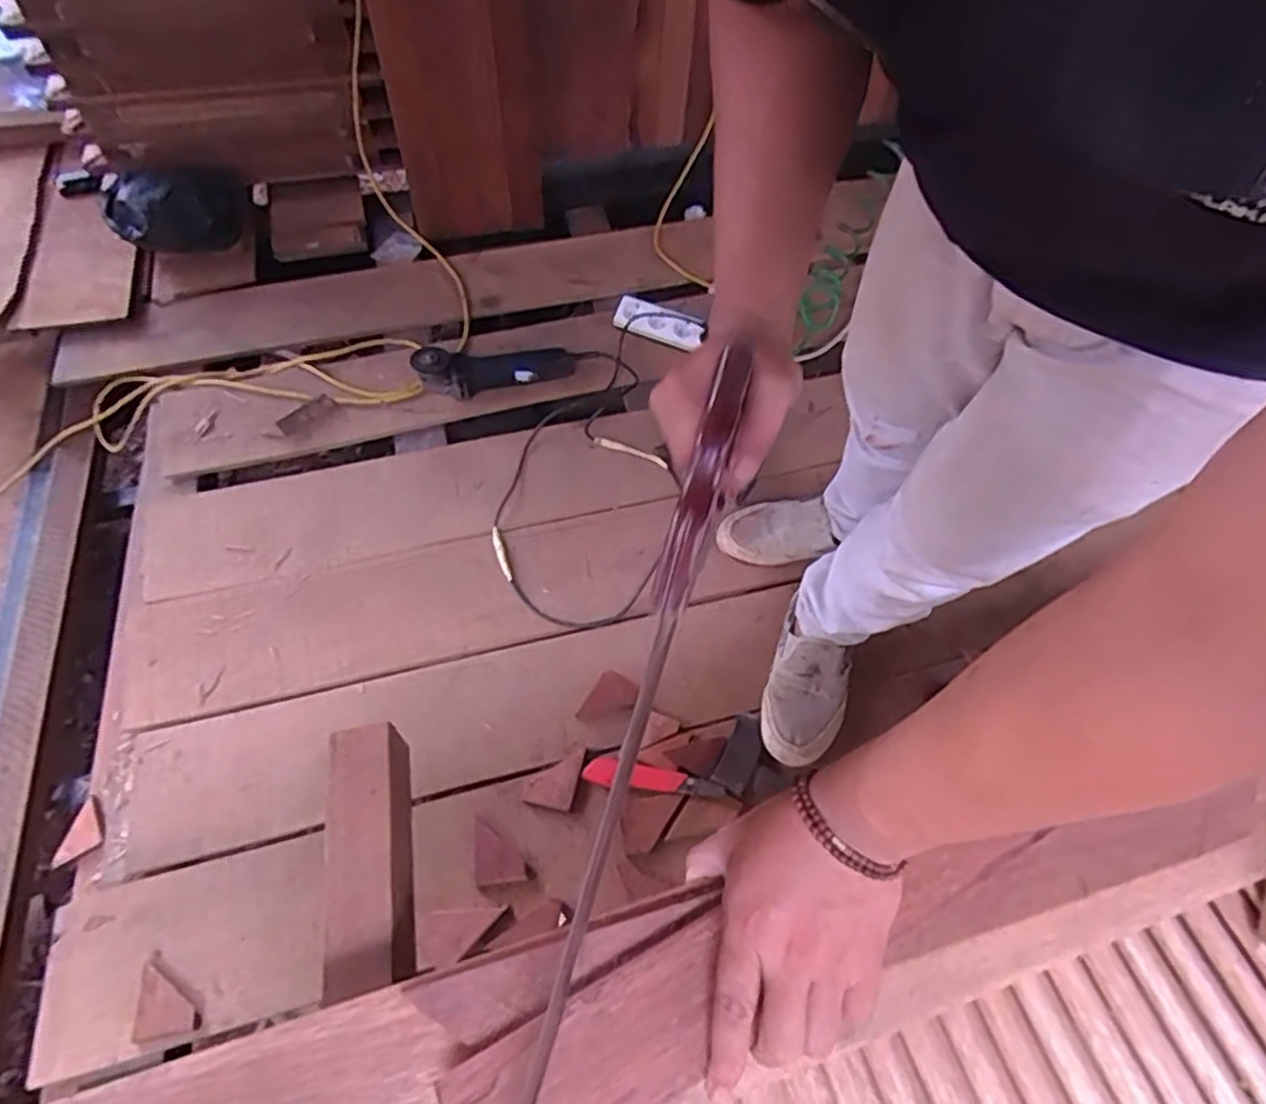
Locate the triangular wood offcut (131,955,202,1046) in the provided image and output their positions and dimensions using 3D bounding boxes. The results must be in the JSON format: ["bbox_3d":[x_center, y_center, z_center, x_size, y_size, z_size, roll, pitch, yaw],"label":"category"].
[{"bbox_3d":[-0.518,0.496,0.805,0.069,0.008,0.081,-6,59,-7],"label":"triangular wood offcut"}]

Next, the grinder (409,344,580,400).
[{"bbox_3d":[-0.242,-0.330,1.281,0.278,0.081,0.067,-14,60,-12],"label":"grinder"}]

